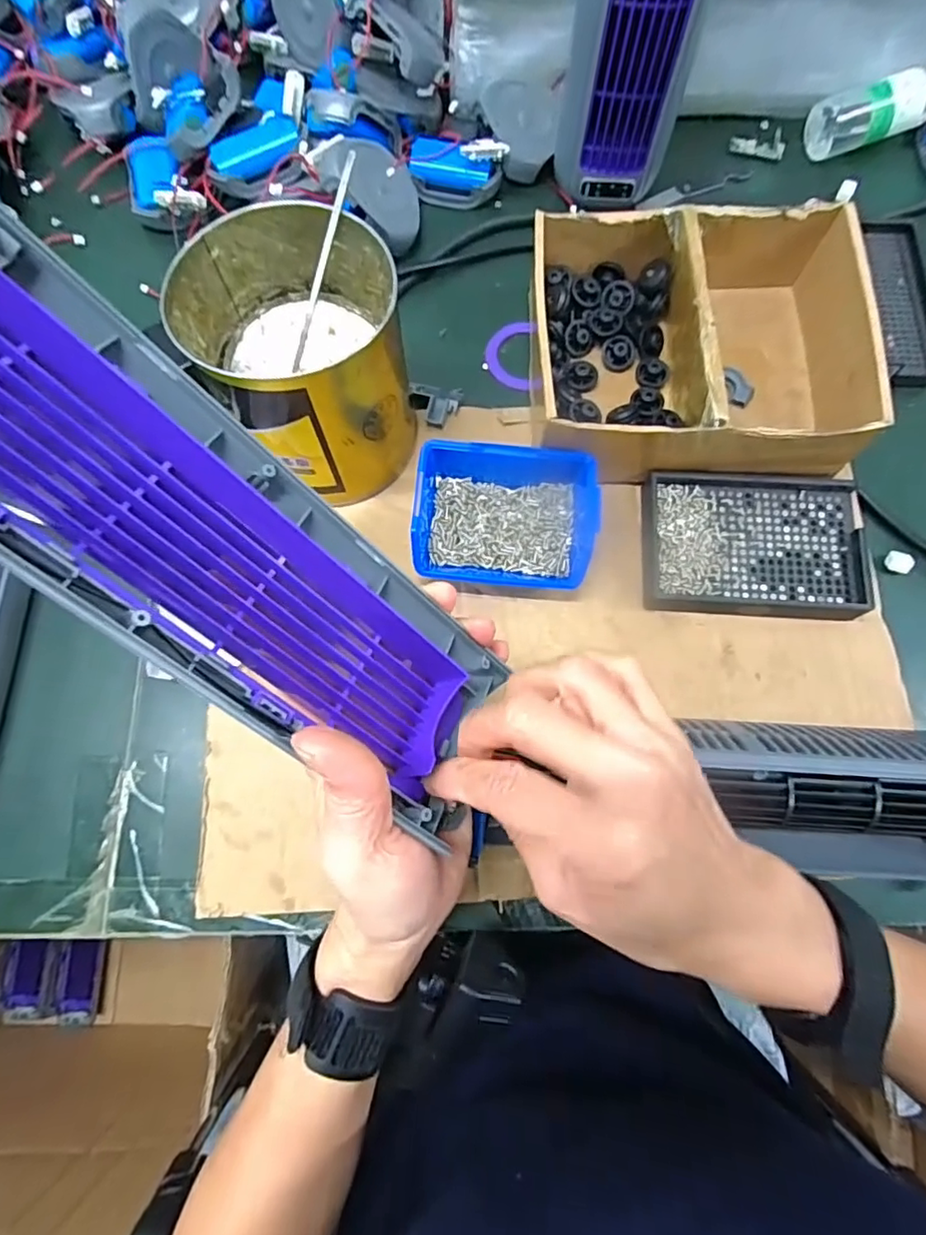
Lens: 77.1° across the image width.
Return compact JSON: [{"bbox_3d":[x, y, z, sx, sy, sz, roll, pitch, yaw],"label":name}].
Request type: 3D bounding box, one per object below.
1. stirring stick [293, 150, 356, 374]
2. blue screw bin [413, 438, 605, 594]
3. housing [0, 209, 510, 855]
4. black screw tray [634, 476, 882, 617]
[{"bbox_3d":[-0.080,-0.197,0.330,0.006,0.006,0.114,28,115,5],"label":"stirring stick"},{"bbox_3d":[0.027,-0.064,0.373,0.112,0.044,0.086,6,74,2],"label":"blue screw bin"},{"bbox_3d":[-0.088,-0.030,0.188,0.282,0.046,0.074,41,78,-26],"label":"housing"},{"bbox_3d":[0.189,-0.049,0.381,0.137,0.023,0.095,4,74,1],"label":"black screw tray"}]

